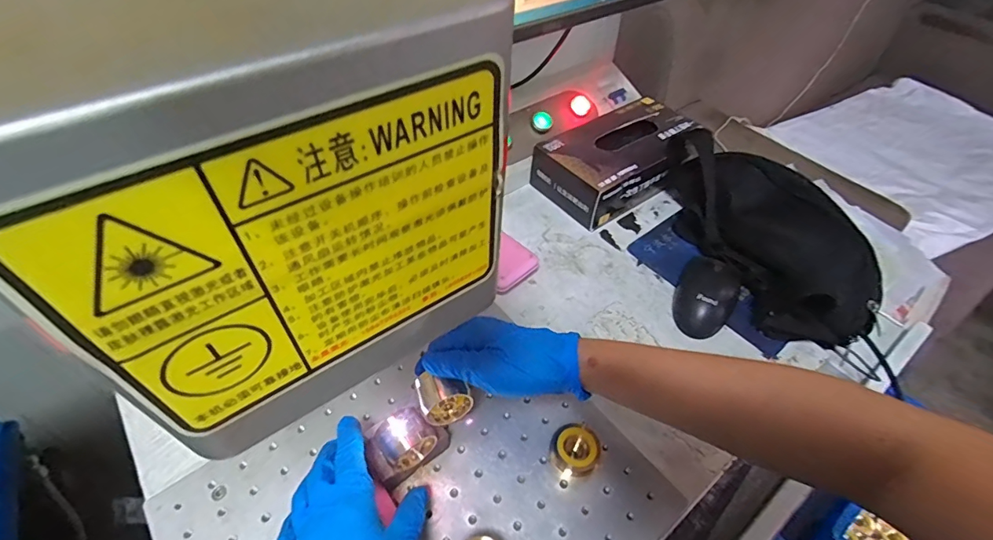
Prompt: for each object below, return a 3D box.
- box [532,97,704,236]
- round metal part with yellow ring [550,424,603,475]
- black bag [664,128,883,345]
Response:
[{"bbox_3d":[0.172,-0.151,0.640,0.219,0.077,0.138,-32,57,-26],"label":"box"},{"bbox_3d":[0.064,0.152,0.388,0.039,0.036,0.036,1,49,-1],"label":"round metal part with yellow ring"},{"bbox_3d":[0.313,-0.049,0.545,0.129,0.096,0.282,-15,51,-15],"label":"black bag"}]

